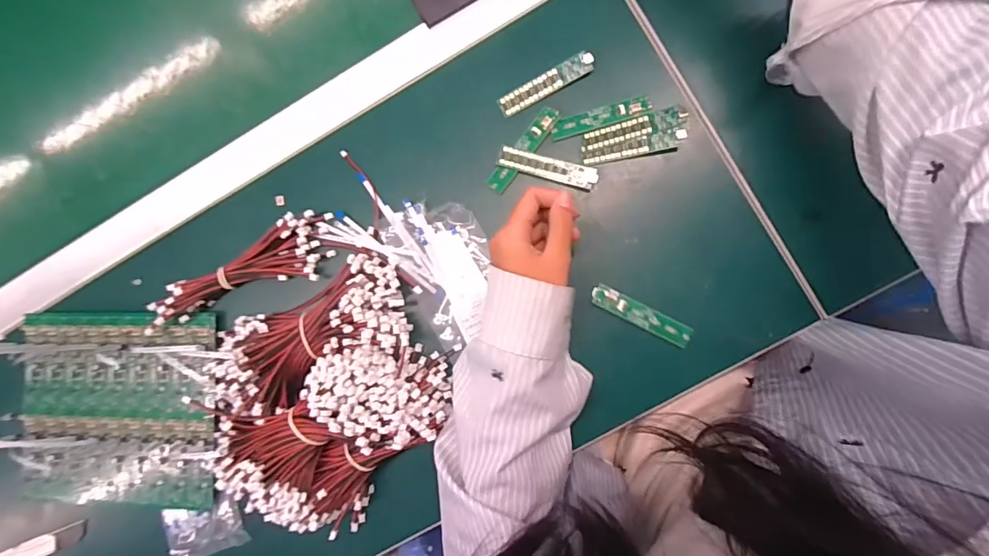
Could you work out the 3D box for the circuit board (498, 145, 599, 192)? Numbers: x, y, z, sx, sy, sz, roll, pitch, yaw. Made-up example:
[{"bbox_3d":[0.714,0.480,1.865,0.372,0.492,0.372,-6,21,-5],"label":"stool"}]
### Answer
[{"bbox_3d":[0.044,-0.092,0.398,0.083,0.005,0.018,16,89,7],"label":"circuit board"}]

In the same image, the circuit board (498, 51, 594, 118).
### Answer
[{"bbox_3d":[0.043,-0.162,0.395,0.083,0.006,0.017,-26,85,4],"label":"circuit board"}]

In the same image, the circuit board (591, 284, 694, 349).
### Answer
[{"bbox_3d":[0.120,0.030,0.388,0.084,0.004,0.018,27,95,6],"label":"circuit board"}]

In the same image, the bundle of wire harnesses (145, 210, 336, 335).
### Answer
[{"bbox_3d":[-0.219,-0.002,0.414,0.174,0.037,0.056,-25,87,6],"label":"bundle of wire harnesses"}]

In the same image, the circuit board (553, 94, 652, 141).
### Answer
[{"bbox_3d":[0.088,-0.133,0.393,0.082,0.004,0.017,-15,86,5],"label":"circuit board"}]

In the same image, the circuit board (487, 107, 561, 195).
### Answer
[{"bbox_3d":[0.024,-0.107,0.398,0.017,0.004,0.082,38,92,6],"label":"circuit board"}]

